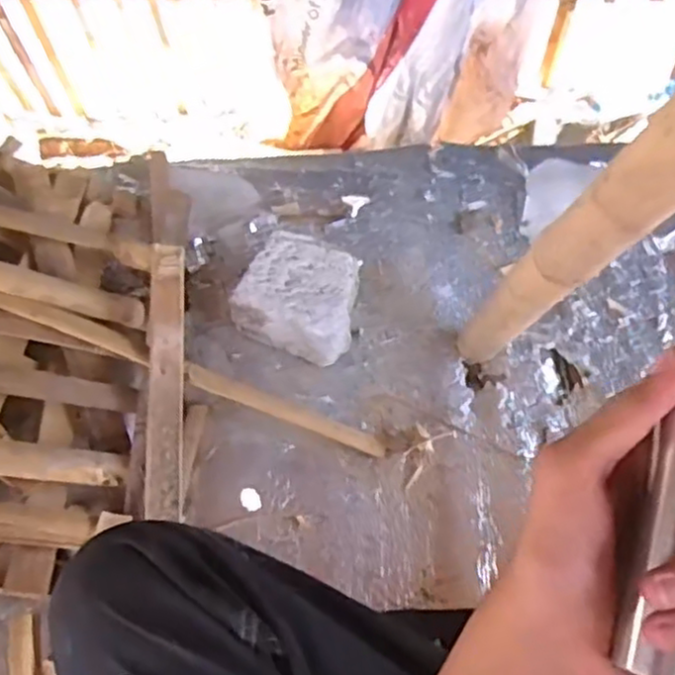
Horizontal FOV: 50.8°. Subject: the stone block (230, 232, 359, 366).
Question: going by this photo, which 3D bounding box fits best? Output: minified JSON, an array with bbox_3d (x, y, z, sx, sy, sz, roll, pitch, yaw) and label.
[{"bbox_3d":[-0.039,-0.042,0.823,0.134,0.085,0.116,19,63,14],"label":"stone block"}]

